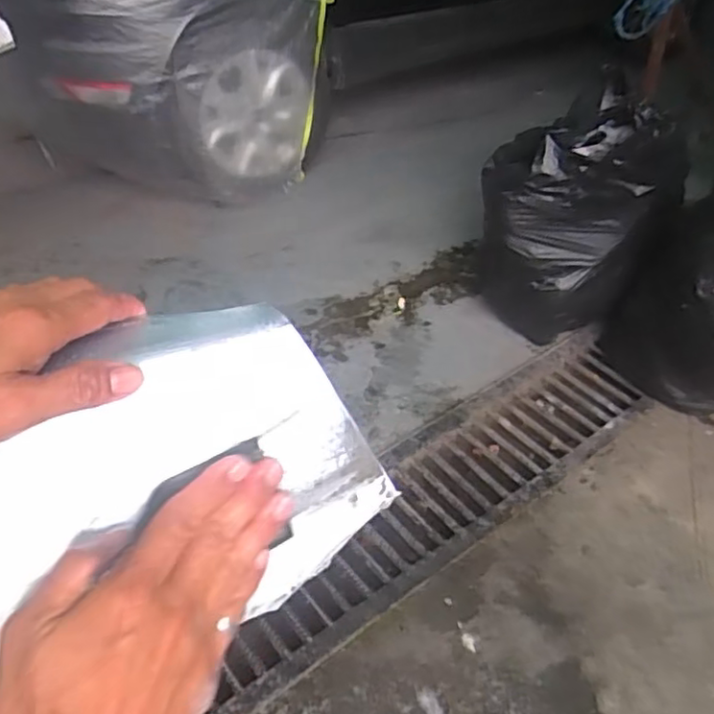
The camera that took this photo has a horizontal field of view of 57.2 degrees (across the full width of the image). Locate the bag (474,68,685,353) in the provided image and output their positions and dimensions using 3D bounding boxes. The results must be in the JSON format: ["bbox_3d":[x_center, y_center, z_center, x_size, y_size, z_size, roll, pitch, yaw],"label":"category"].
[{"bbox_3d":[0.594,-0.390,1.786,0.475,0.557,0.501,12,44,13],"label":"bag"}]

